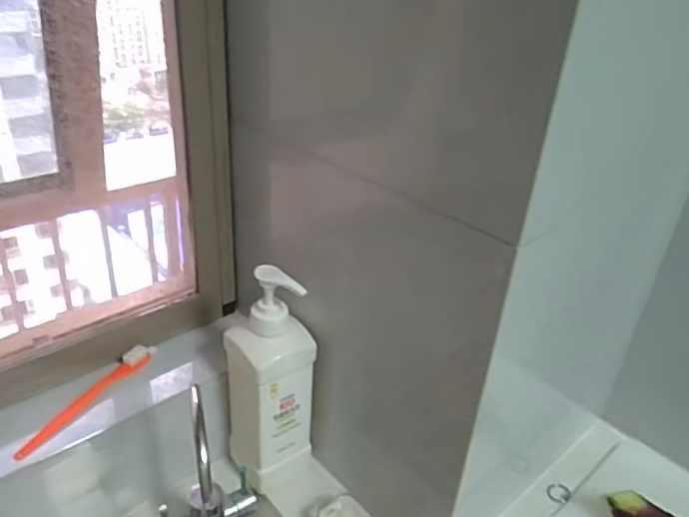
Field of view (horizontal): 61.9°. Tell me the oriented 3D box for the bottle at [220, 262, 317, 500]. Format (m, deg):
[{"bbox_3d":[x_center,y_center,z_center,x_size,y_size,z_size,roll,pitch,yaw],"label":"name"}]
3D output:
[{"bbox_3d":[-0.083,0.133,0.652,0.080,0.273,0.071,-19,37,-33],"label":"bottle"}]

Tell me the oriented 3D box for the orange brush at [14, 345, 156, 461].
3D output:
[{"bbox_3d":[-0.271,0.146,0.613,0.017,0.025,0.170,19,34,24],"label":"orange brush"}]

